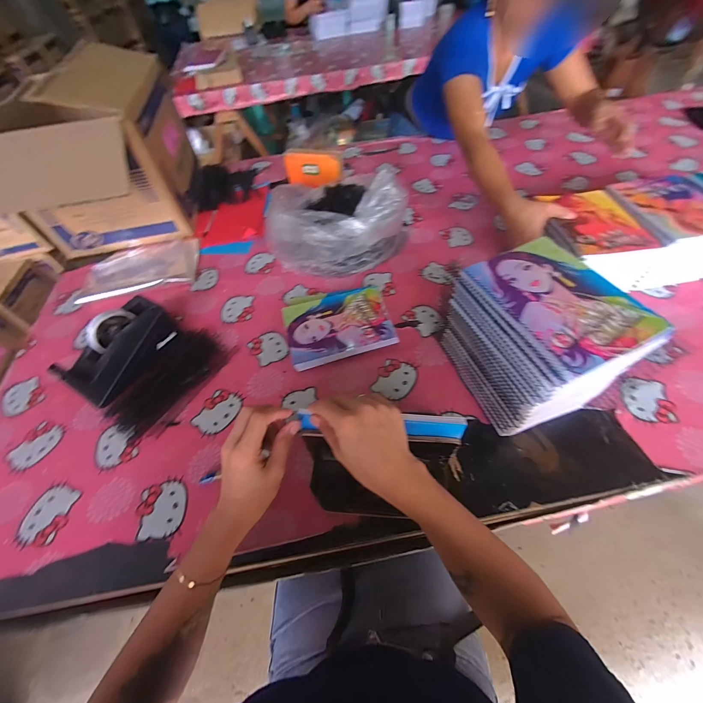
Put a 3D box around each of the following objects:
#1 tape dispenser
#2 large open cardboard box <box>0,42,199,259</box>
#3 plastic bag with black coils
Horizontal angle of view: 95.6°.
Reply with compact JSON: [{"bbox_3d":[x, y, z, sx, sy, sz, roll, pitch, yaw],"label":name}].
[{"bbox_3d":[-0.420,-0.005,0.584,0.088,0.091,0.193,24,60,19],"label":"tape dispenser"},{"bbox_3d":[-0.632,-0.532,0.834,0.345,0.294,0.464,-16,56,-7],"label":"large open cardboard box"},{"bbox_3d":[-0.035,-0.277,0.714,0.276,0.154,0.191,14,58,14],"label":"plastic bag with black coils"}]

